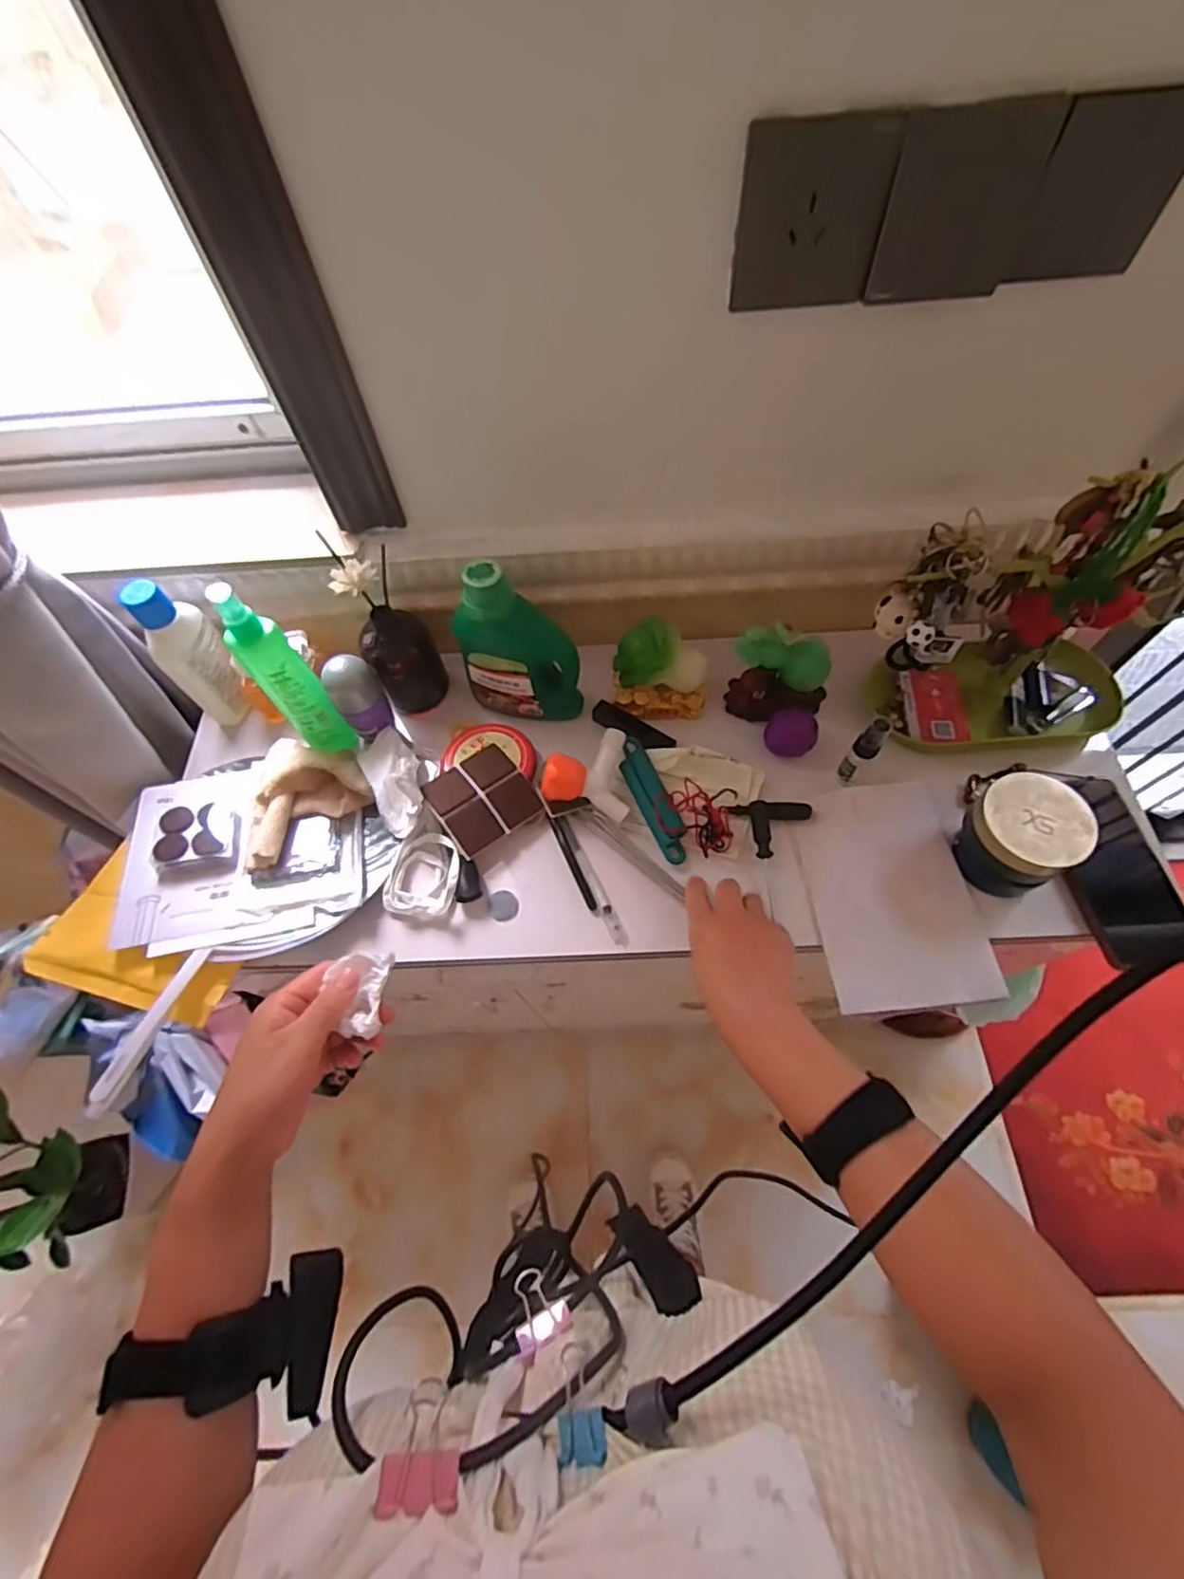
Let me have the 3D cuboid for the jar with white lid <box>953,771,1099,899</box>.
[{"bbox_3d":[0.345,0.035,0.504,0.074,0.062,0.079,-1,64,2],"label":"jar with white lid"}]

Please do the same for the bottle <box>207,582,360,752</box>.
[{"bbox_3d":[-0.255,-0.089,0.530,0.031,0.200,0.039,40,72,19],"label":"bottle"}]

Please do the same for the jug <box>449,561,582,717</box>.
[{"bbox_3d":[-0.067,-0.124,0.551,0.106,0.156,0.043,16,66,10],"label":"jug"}]

